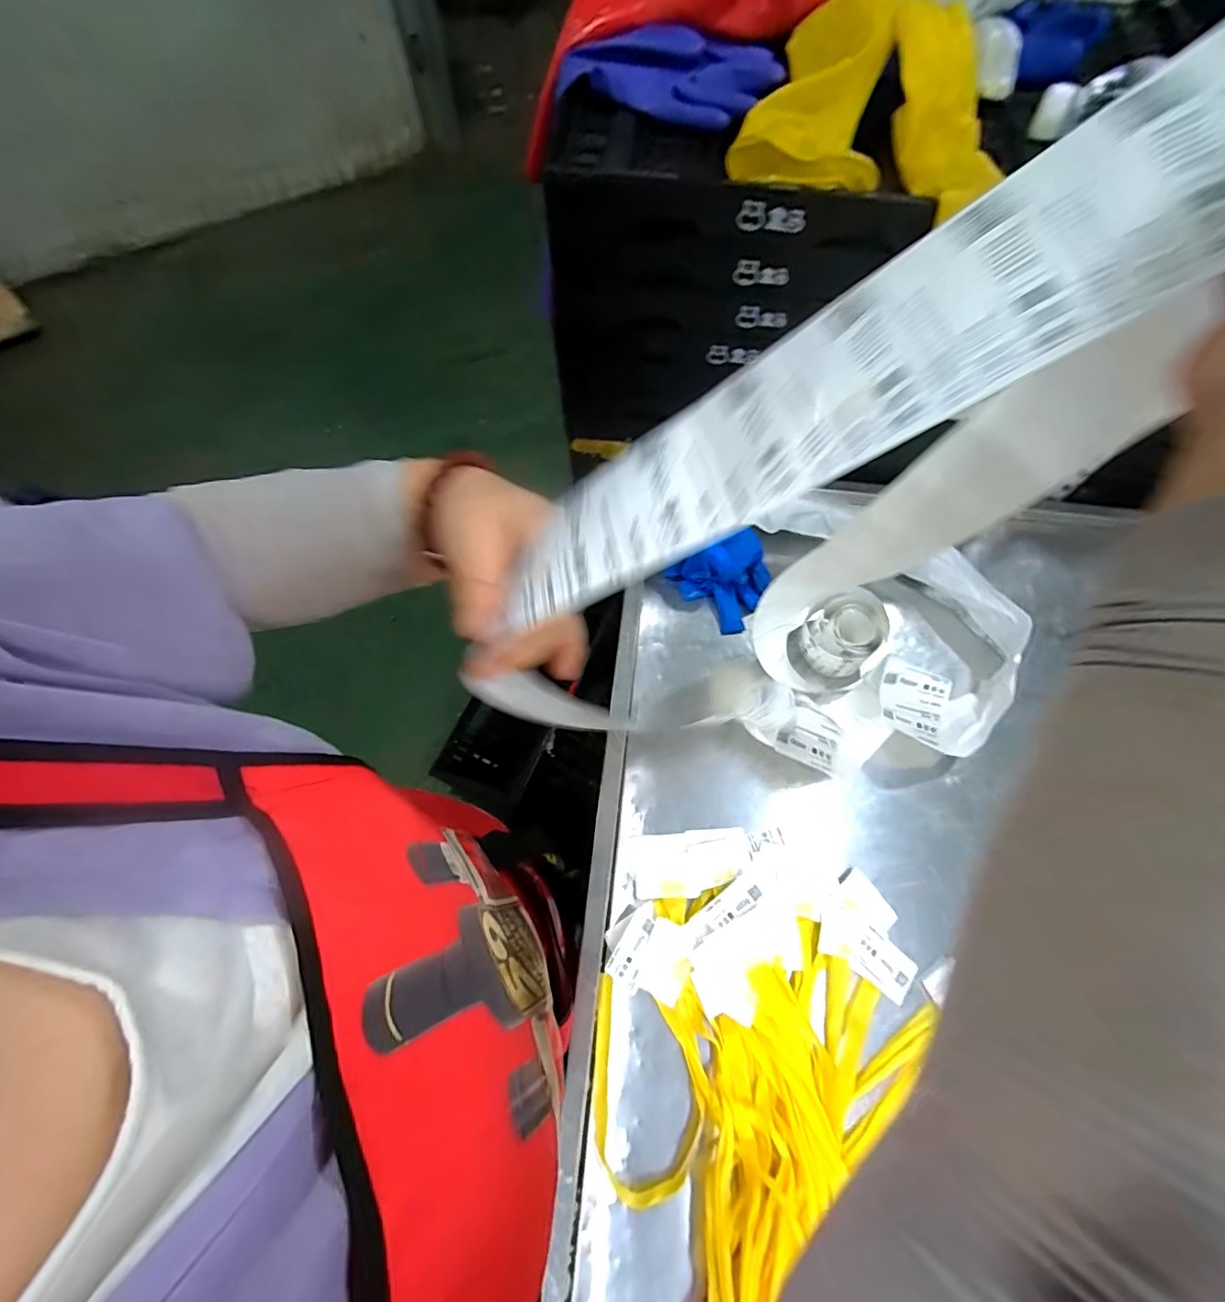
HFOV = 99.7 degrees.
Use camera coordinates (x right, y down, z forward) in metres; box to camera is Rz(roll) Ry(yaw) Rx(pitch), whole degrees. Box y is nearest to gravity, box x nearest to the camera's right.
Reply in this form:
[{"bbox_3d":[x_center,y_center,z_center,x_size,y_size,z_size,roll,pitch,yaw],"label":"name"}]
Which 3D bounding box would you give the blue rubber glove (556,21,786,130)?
[{"bbox_3d":[0.048,-0.505,0.450,0.177,0.031,0.081,23,70,10],"label":"blue rubber glove"}]

